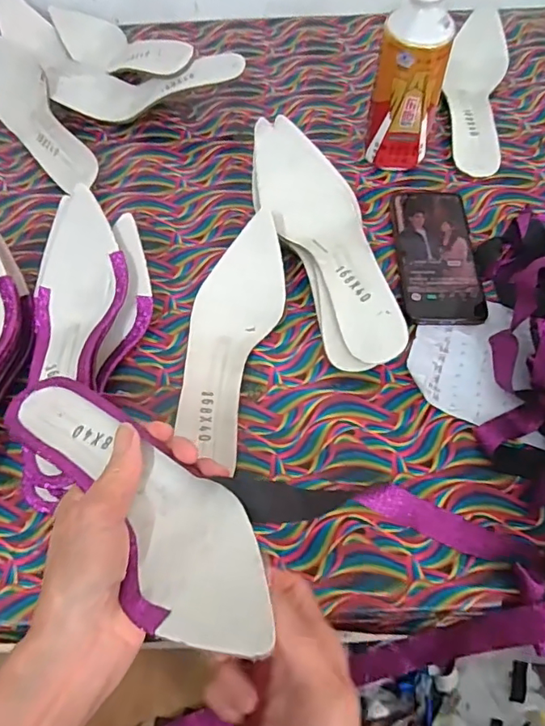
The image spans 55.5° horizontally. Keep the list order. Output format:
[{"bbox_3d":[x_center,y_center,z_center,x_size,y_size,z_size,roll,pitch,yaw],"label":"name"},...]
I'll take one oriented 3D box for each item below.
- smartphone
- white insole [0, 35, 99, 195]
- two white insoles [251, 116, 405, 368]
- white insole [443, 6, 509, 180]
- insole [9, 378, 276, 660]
[{"bbox_3d":[0.164,-0.109,0.516,0.074,0.013,0.165,0,61,1],"label":"smartphone"},{"bbox_3d":[-0.271,-0.284,0.582,0.066,0.071,0.246,-29,64,-14],"label":"white insole"},{"bbox_3d":[0.047,-0.110,0.482,0.083,0.079,0.255,-17,62,-8],"label":"two white insoles"},{"bbox_3d":[0.243,-0.323,0.611,0.067,0.043,0.252,11,62,7],"label":"white insole"},{"bbox_3d":[-0.081,0.073,0.304,0.242,0.042,0.069,32,65,35],"label":"insole"}]

